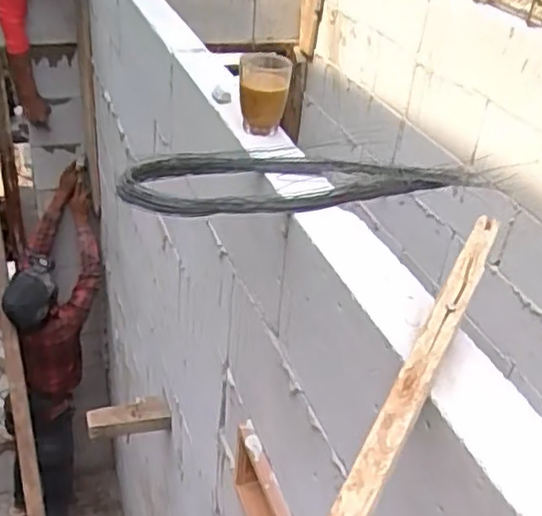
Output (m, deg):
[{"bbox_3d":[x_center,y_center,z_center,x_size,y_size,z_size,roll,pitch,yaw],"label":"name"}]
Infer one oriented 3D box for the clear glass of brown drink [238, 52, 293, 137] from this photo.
[{"bbox_3d":[-0.011,-0.233,0.944,0.069,0.105,0.065,2,33,-5],"label":"clear glass of brown drink"}]

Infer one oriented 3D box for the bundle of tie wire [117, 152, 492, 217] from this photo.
[{"bbox_3d":[0.045,-0.101,0.829,0.442,0.039,0.135,-3,34,-13],"label":"bundle of tie wire"}]

